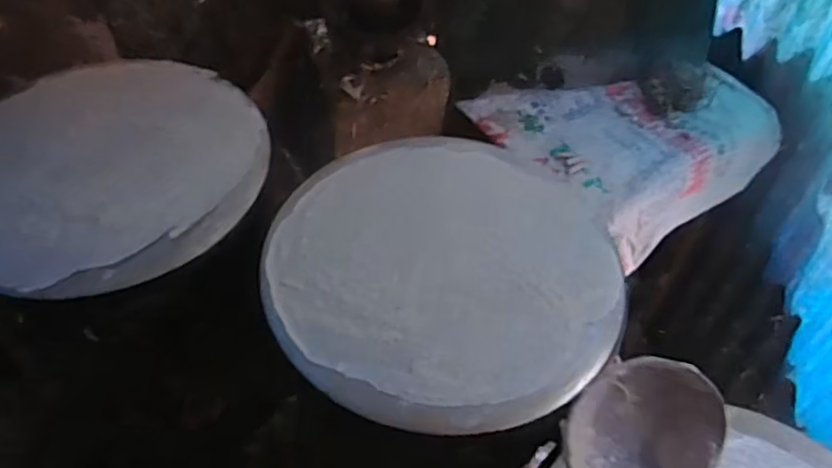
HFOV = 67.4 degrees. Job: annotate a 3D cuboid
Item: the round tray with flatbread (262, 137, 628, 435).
[{"bbox_3d":[0.032,0.023,0.668,0.364,0.030,0.367,2,51,-2],"label":"round tray with flatbread"}]

